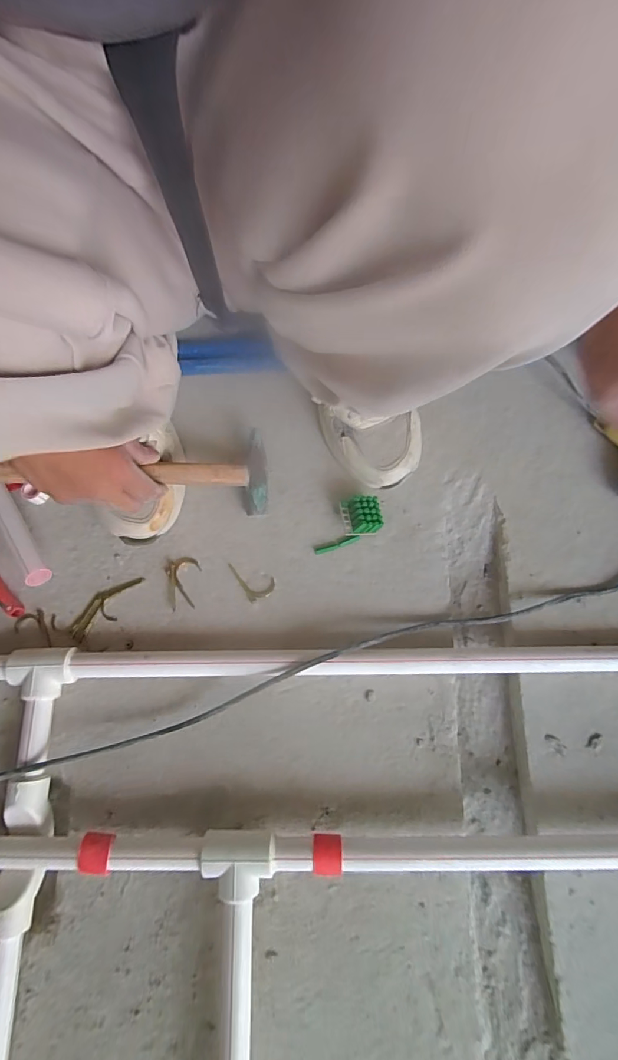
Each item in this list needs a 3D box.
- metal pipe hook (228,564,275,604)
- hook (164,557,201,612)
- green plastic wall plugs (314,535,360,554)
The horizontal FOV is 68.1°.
[{"bbox_3d":[-0.063,0.053,0.514,0.035,0.004,0.054,-31,75,-7],"label":"metal pipe hook"},{"bbox_3d":[-0.140,0.060,0.515,0.040,0.006,0.055,-13,73,-2],"label":"hook"},{"bbox_3d":[0.032,0.018,0.523,0.054,0.004,0.008,-19,74,-4],"label":"green plastic wall plugs"}]

